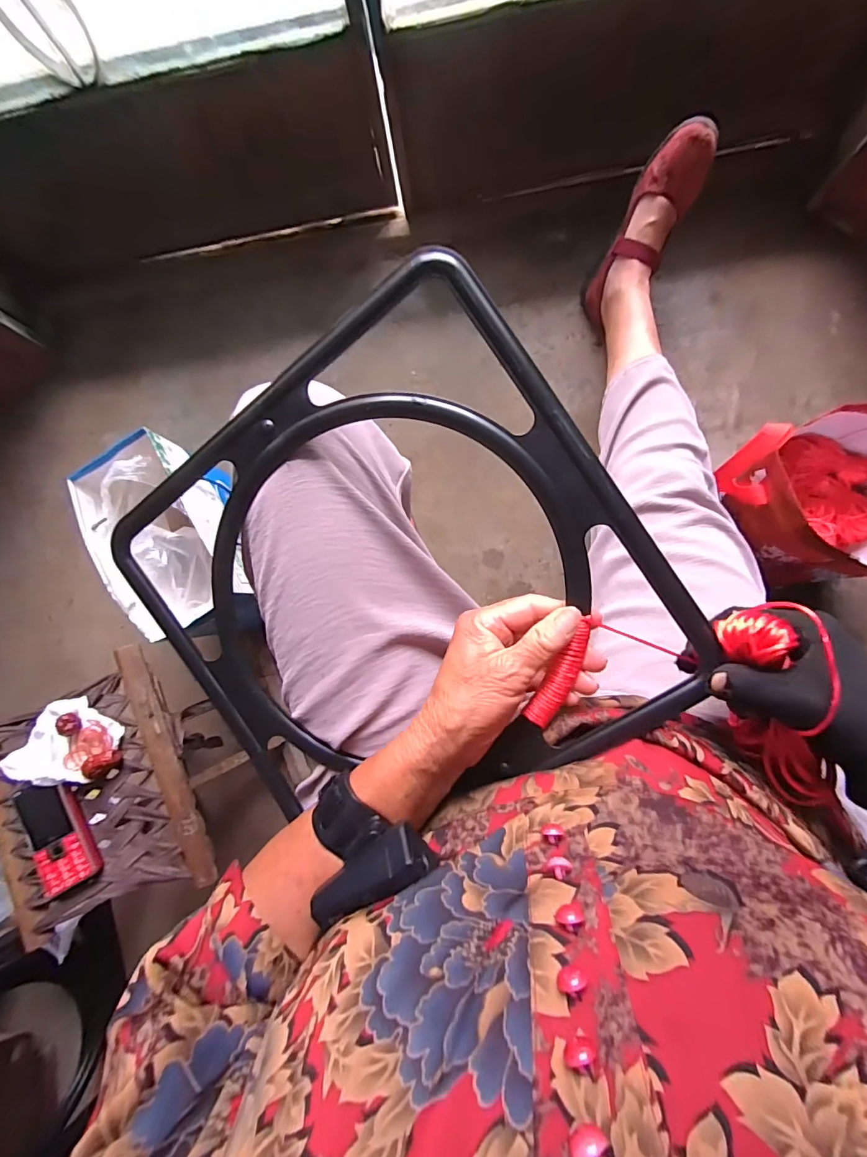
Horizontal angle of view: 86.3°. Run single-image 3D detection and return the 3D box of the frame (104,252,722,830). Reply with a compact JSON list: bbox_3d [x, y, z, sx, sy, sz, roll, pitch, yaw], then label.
[{"bbox_3d":[-0.035,0.014,0.315,0.320,0.019,0.319,-33,92,14],"label":"frame"}]

